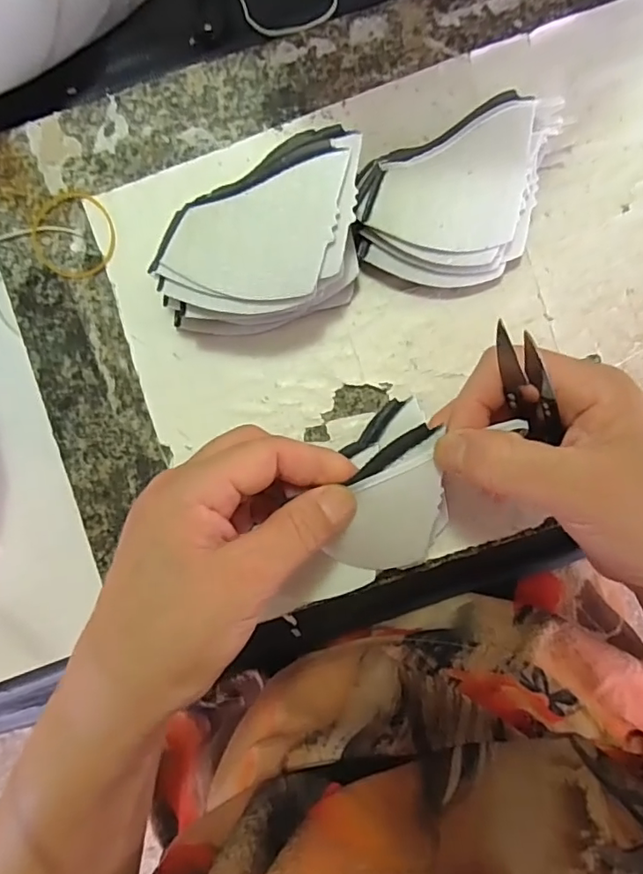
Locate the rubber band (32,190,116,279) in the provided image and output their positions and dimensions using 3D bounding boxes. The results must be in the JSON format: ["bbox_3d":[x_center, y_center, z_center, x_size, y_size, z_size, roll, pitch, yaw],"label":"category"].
[{"bbox_3d":[-0.135,-0.110,0.293,0.046,0.004,0.047,0,91,1],"label":"rubber band"}]

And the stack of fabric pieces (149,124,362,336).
[{"bbox_3d":[-0.028,-0.096,0.270,0.111,0.048,0.077,-20,91,1],"label":"stack of fabric pieces"}]

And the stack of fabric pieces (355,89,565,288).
[{"bbox_3d":[0.075,-0.119,0.277,0.114,0.029,0.072,-28,91,1],"label":"stack of fabric pieces"}]

